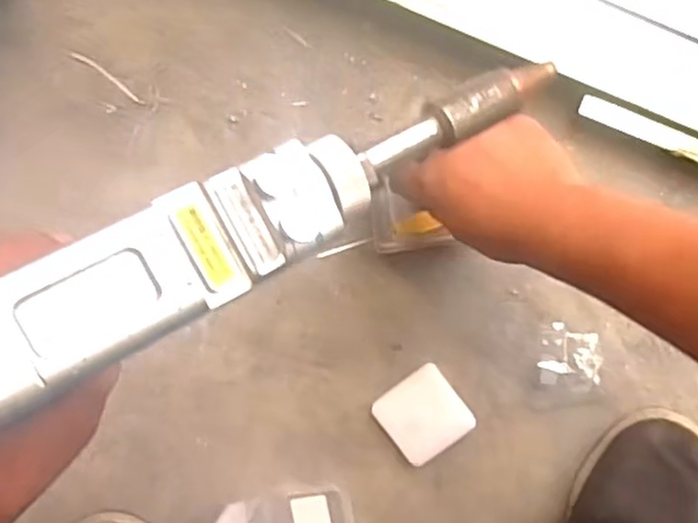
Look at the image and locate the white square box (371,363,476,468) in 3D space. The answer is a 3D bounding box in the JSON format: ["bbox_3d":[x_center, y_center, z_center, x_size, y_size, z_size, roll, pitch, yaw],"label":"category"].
[{"bbox_3d":[0.059,0.122,0.573,0.062,0.022,0.062,-37,94,3],"label":"white square box"}]

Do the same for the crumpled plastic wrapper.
[{"bbox_3d":[0.176,0.075,0.571,0.047,0.015,0.047,3,95,-1],"label":"crumpled plastic wrapper"}]

